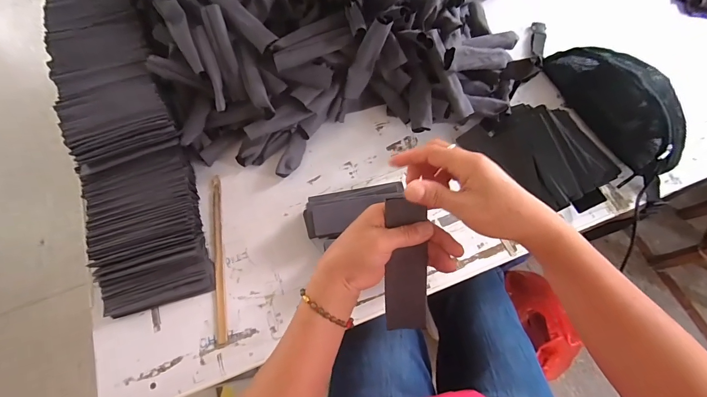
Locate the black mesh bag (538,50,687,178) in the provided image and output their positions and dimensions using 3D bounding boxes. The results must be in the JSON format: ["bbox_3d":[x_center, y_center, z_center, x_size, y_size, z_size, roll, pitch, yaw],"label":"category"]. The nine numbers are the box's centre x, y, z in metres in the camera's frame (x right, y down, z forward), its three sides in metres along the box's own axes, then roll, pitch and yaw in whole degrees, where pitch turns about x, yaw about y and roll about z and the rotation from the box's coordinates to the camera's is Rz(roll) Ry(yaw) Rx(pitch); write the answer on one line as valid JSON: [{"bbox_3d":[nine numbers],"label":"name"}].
[{"bbox_3d":[0.465,-0.178,0.612,0.101,0.091,0.283,-24,68,-9],"label":"black mesh bag"}]

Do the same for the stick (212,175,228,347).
[{"bbox_3d":[-0.213,0.087,0.552,0.016,0.007,0.268,-10,67,-3],"label":"stick"}]

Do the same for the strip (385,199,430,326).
[{"bbox_3d":[0.056,0.070,0.376,0.045,0.016,0.144,-3,102,0],"label":"strip"}]

